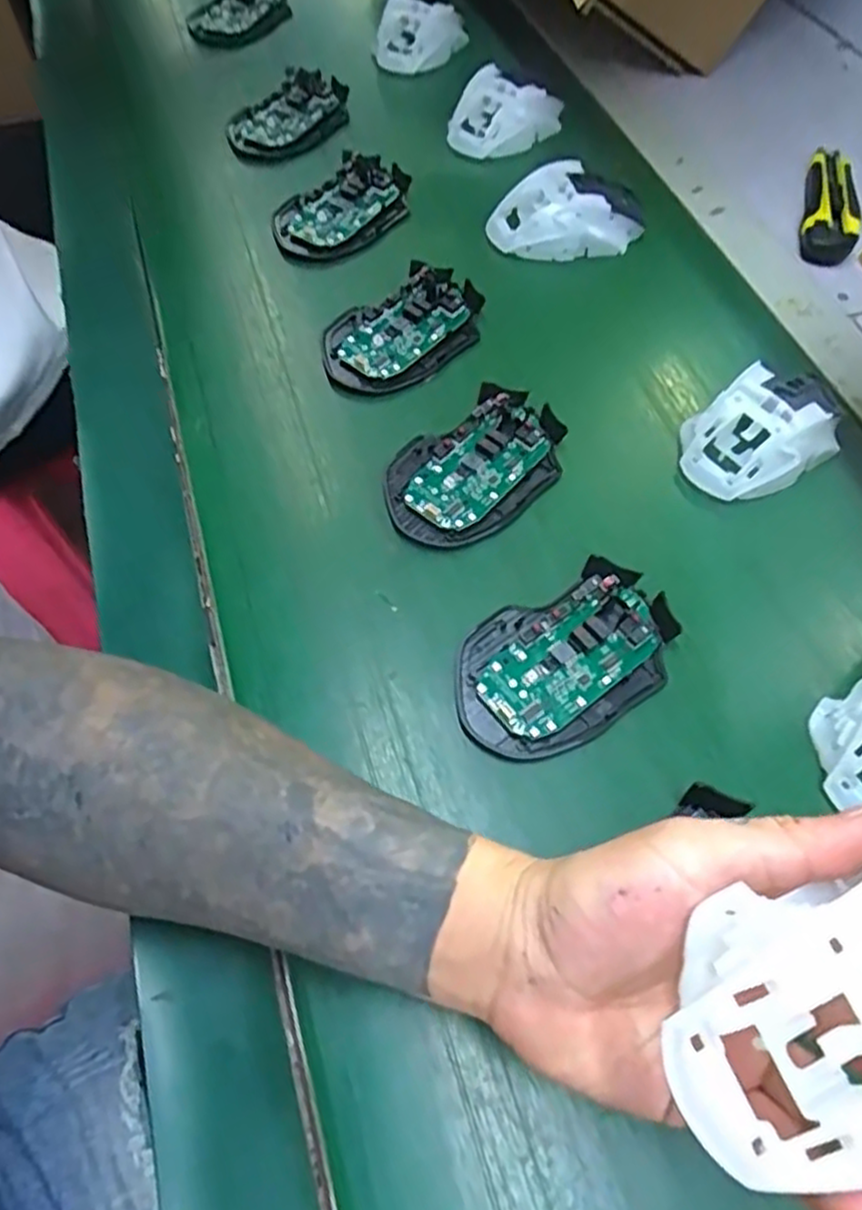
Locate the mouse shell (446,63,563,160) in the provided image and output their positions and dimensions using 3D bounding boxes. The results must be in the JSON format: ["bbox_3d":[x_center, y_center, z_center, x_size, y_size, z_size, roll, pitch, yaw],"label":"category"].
[{"bbox_3d":[0.061,-0.405,0.589,0.066,0.032,0.090,36,64,18],"label":"mouse shell"}]

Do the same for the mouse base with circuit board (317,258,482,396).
[{"bbox_3d":[-0.016,-0.178,0.463,0.113,0.019,0.069,-35,66,-20],"label":"mouse base with circuit board"}]

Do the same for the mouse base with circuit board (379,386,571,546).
[{"bbox_3d":[0.025,-0.079,0.408,0.114,0.016,0.073,-38,67,-22],"label":"mouse base with circuit board"}]

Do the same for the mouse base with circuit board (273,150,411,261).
[{"bbox_3d":[-0.062,-0.291,0.532,0.065,0.022,0.117,36,64,18],"label":"mouse base with circuit board"}]

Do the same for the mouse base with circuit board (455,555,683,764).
[{"bbox_3d":[0.065,0.025,0.348,0.114,0.013,0.073,-32,65,-19],"label":"mouse base with circuit board"}]

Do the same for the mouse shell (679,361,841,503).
[{"bbox_3d":[0.190,-0.101,0.420,0.095,0.035,0.068,-32,65,-19],"label":"mouse shell"}]

